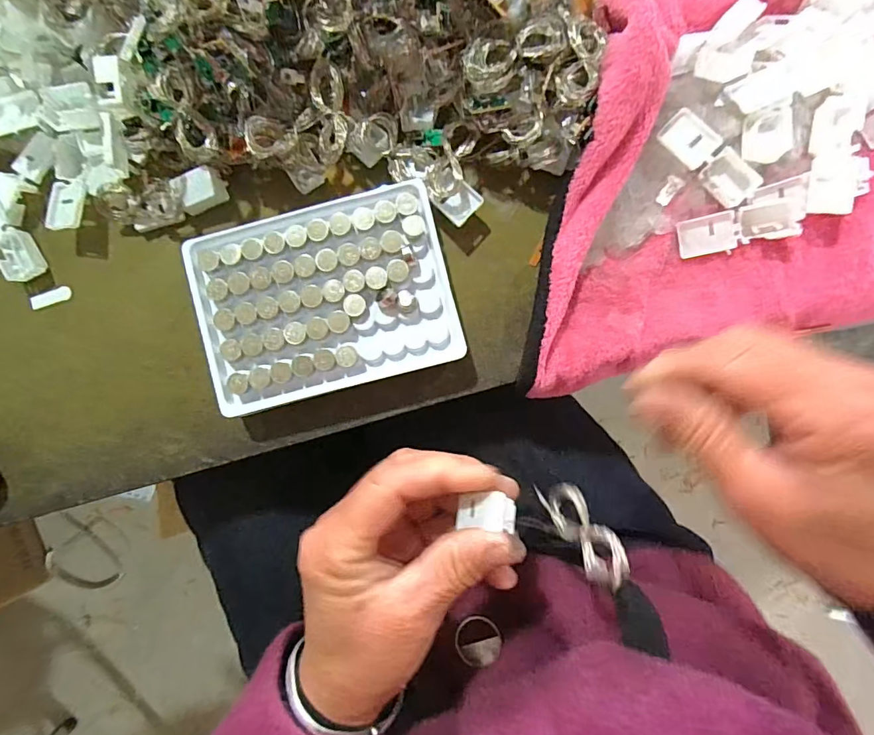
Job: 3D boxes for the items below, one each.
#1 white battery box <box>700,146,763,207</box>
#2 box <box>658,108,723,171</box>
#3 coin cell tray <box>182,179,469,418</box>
[{"bbox_3d":[0.152,-0.098,0.249,0.018,0.011,0.026,-43,94,5],"label":"white battery box"},{"bbox_3d":[0.130,-0.118,0.246,0.021,0.005,0.027,-43,94,5],"label":"box"},{"bbox_3d":[-0.057,-0.035,0.246,0.128,0.011,0.093,-14,94,-1],"label":"coin cell tray"}]

